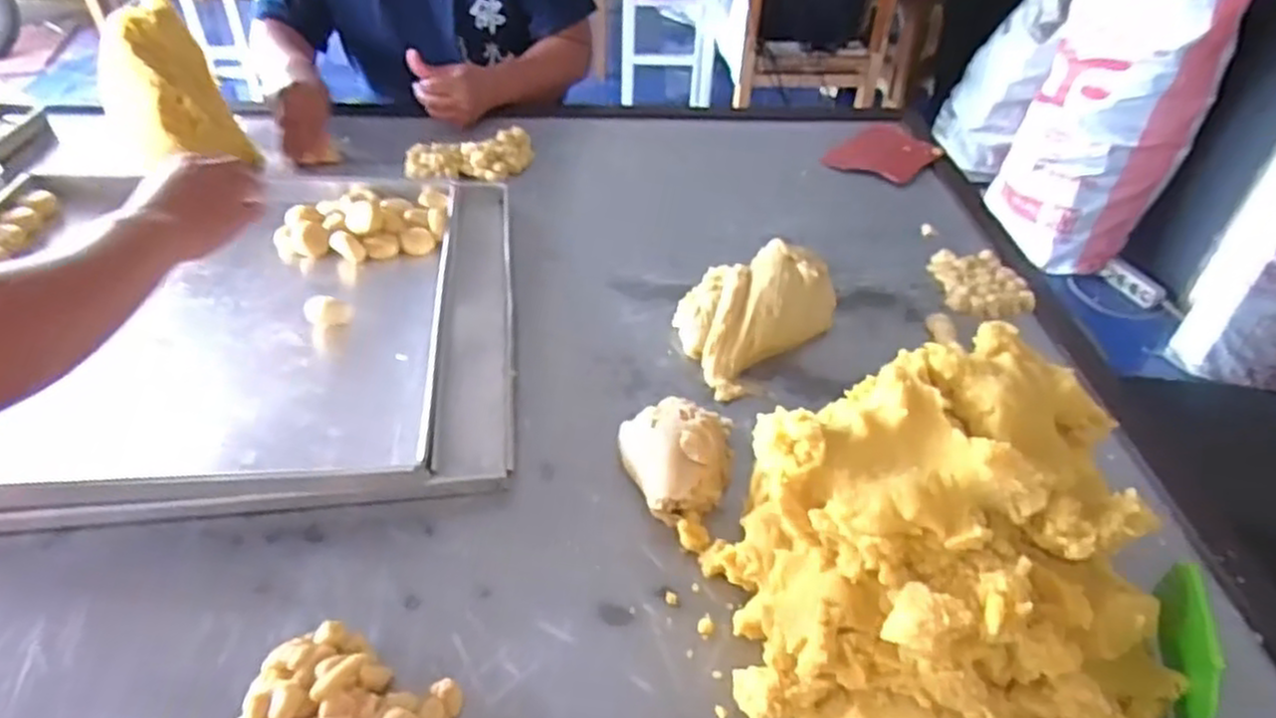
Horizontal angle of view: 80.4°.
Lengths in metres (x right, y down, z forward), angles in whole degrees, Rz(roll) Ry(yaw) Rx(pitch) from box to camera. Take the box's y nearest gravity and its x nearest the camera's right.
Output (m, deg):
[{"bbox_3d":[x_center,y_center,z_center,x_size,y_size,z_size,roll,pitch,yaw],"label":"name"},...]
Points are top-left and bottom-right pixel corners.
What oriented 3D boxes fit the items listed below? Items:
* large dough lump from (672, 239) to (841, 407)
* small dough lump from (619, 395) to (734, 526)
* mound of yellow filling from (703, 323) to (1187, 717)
[{"bbox_3d":[0.133,-0.061,0.838,0.235,0.063,0.137,-32,53,-32],"label":"large dough lump"},{"bbox_3d":[0.033,0.080,0.684,0.104,0.057,0.130,9,43,7],"label":"small dough lump"},{"bbox_3d":[0.200,0.148,0.504,0.254,0.179,0.258,-7,44,-10],"label":"mound of yellow filling"}]

